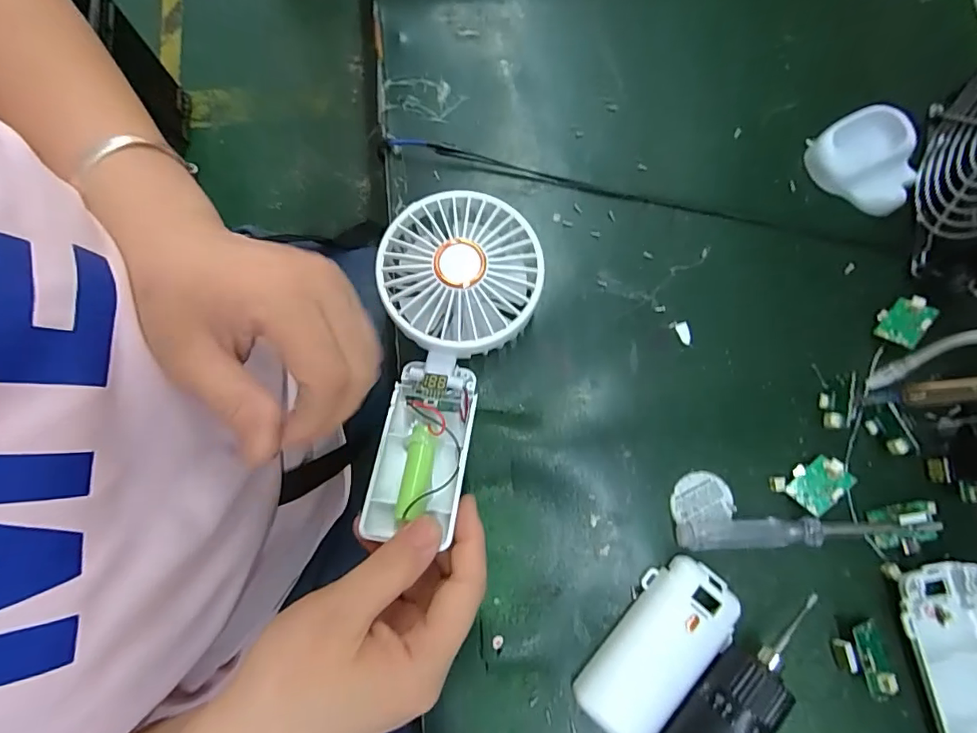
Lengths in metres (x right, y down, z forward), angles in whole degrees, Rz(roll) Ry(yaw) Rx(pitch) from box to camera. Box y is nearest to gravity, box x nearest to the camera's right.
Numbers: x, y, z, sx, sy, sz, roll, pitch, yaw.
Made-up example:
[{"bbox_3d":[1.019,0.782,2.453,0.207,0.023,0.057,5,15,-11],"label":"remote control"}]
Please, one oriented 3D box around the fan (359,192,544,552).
[{"bbox_3d":[-0.024,-0.005,0.263,0.079,0.028,0.173,11,84,3],"label":"fan"}]

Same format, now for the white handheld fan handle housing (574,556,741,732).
[{"bbox_3d":[0.087,0.144,0.256,0.044,0.016,0.093,43,82,9],"label":"white handheld fan handle housing"}]

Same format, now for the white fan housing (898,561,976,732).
[{"bbox_3d":[0.239,0.149,0.251,0.051,0.017,0.096,-14,78,-2],"label":"white fan housing"}]

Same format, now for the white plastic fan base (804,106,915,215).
[{"bbox_3d":[0.236,-0.130,0.311,0.063,0.018,0.059,0,78,1],"label":"white plastic fan base"}]

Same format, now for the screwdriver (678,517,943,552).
[{"bbox_3d":[0.169,0.088,0.268,0.133,0.010,0.015,-2,78,0],"label":"screwdriver"}]

